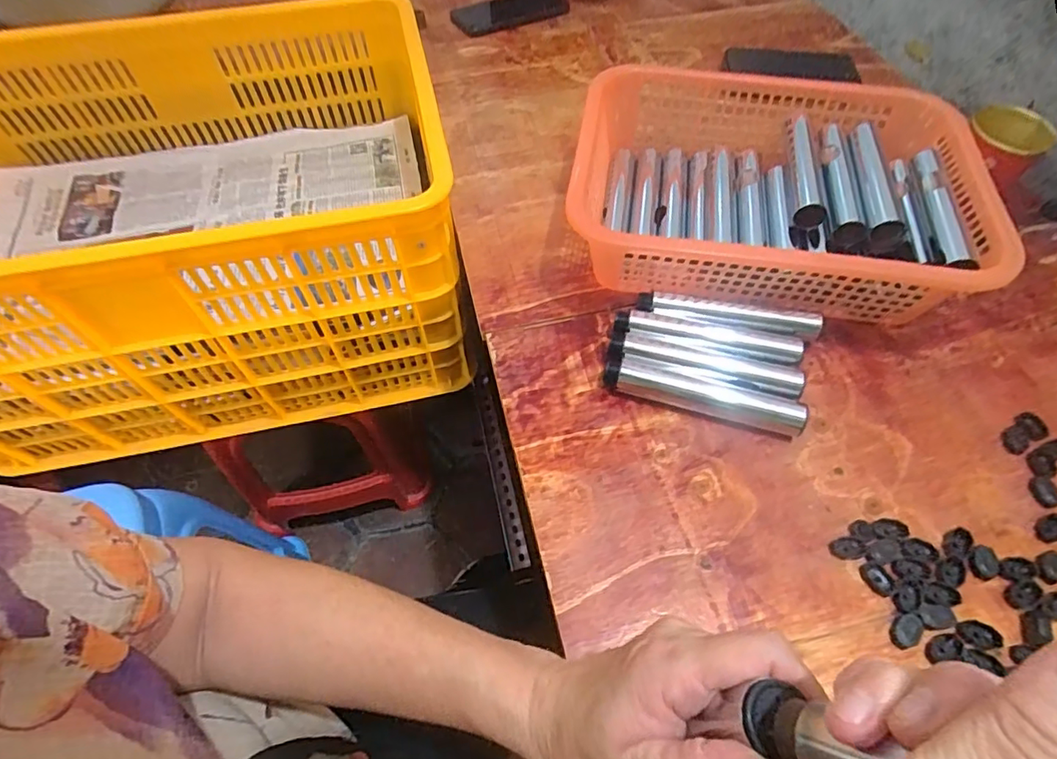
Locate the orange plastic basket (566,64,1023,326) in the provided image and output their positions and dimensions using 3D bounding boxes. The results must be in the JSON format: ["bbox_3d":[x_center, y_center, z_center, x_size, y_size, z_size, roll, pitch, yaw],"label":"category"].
[{"bbox_3d":[0.219,-0.171,0.492,0.343,0.101,0.234,7,57,5],"label":"orange plastic basket"}]

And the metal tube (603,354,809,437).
[{"bbox_3d":[0.137,0.010,0.426,0.151,0.023,0.030,14,58,9],"label":"metal tube"}]

